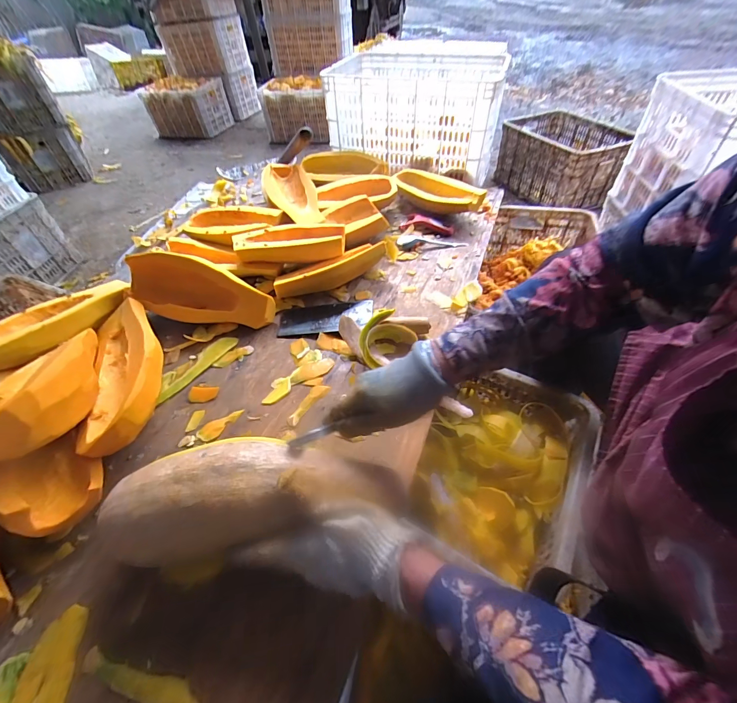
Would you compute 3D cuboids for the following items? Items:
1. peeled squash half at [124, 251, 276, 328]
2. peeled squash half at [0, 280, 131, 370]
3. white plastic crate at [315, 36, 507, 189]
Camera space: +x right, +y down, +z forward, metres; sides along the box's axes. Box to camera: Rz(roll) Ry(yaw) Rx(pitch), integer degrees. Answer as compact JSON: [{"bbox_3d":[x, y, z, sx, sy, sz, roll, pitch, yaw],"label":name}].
[{"bbox_3d":[-0.306,-0.109,0.624,0.265,0.096,0.095,11,51,14],"label":"peeled squash half"},{"bbox_3d":[-0.537,-0.061,0.593,0.128,0.054,0.243,34,59,29],"label":"peeled squash half"},{"bbox_3d":[0.160,-0.790,1.135,0.502,0.241,0.385,12,51,15],"label":"white plastic crate"}]

